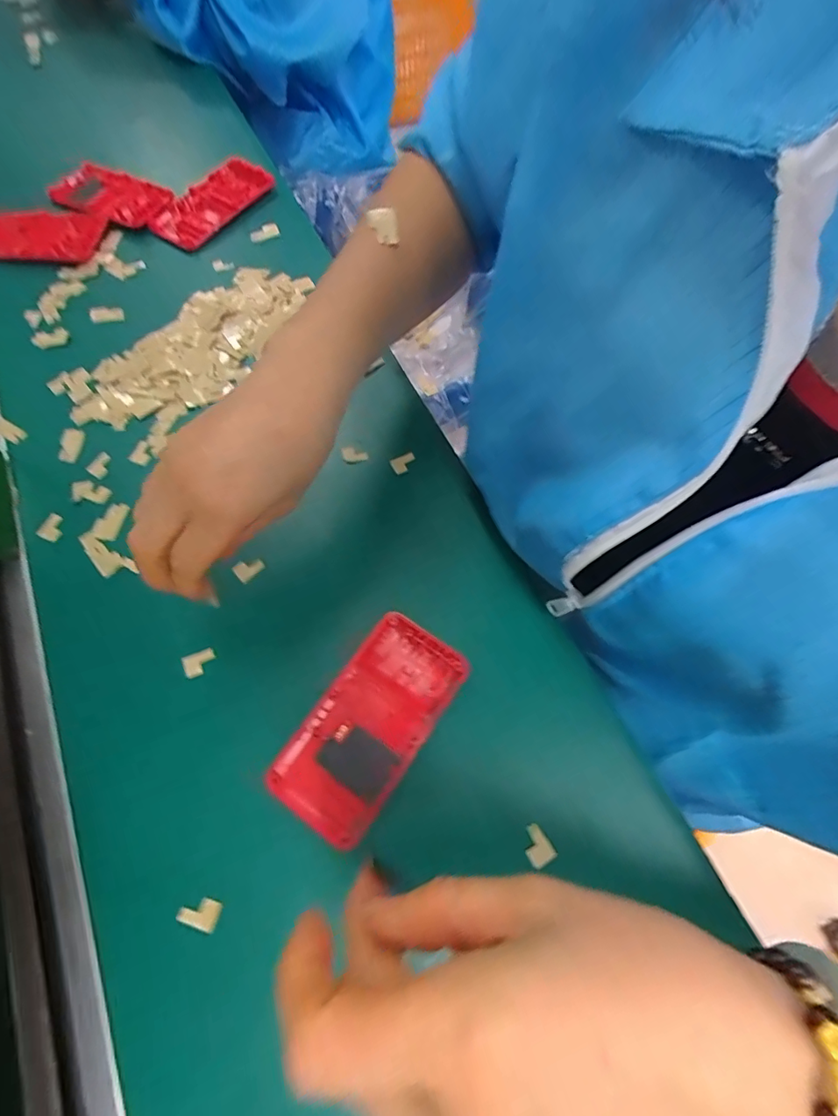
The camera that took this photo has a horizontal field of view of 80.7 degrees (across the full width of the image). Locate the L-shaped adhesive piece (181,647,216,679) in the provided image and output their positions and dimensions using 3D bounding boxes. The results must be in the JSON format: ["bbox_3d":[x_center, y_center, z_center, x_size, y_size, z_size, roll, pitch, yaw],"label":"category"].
[{"bbox_3d":[-0.136,0.065,0.306,0.018,0.006,0.013,-21,67,-8],"label":"L-shaped adhesive piece"}]

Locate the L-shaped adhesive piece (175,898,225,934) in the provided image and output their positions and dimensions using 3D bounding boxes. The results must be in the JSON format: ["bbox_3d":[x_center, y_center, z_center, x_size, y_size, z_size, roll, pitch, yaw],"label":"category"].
[{"bbox_3d":[-0.113,0.183,0.254,0.021,0.004,0.013,16,67,8],"label":"L-shaped adhesive piece"}]

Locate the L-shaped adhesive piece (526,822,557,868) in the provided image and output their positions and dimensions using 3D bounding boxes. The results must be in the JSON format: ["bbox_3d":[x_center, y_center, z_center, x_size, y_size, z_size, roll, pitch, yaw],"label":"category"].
[{"bbox_3d":[0.063,0.155,0.266,0.014,0.004,0.018,-31,69,-12],"label":"L-shaped adhesive piece"}]

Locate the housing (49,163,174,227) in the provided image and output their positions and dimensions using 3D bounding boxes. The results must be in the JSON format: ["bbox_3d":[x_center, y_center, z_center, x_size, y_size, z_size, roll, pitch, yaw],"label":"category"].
[{"bbox_3d":[-0.311,-0.366,0.497,0.133,0.020,0.062,32,71,14],"label":"housing"}]

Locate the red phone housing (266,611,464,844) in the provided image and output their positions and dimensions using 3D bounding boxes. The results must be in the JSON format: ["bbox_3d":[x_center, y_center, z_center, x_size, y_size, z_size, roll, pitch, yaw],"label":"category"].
[{"bbox_3d":[-0.028,0.094,0.284,0.061,0.008,0.121,32,71,14],"label":"red phone housing"}]

